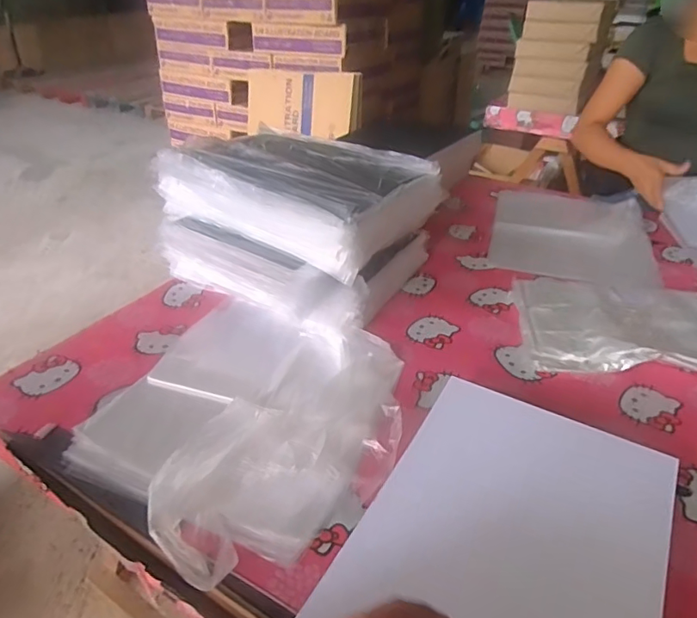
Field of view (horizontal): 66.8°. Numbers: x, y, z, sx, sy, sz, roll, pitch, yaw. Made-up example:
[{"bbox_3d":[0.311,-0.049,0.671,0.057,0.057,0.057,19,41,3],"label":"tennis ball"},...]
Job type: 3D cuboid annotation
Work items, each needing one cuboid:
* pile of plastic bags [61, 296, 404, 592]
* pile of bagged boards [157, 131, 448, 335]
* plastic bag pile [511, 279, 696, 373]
[{"bbox_3d":[-0.128,0.114,0.681,0.384,0.053,0.388,24,40,31],"label":"pile of plastic bags"},{"bbox_3d":[-0.094,-0.150,0.932,0.399,0.221,0.348,19,38,26],"label":"pile of bagged boards"},{"bbox_3d":[0.440,0.020,0.846,0.321,0.034,0.231,3,34,4],"label":"plastic bag pile"}]

